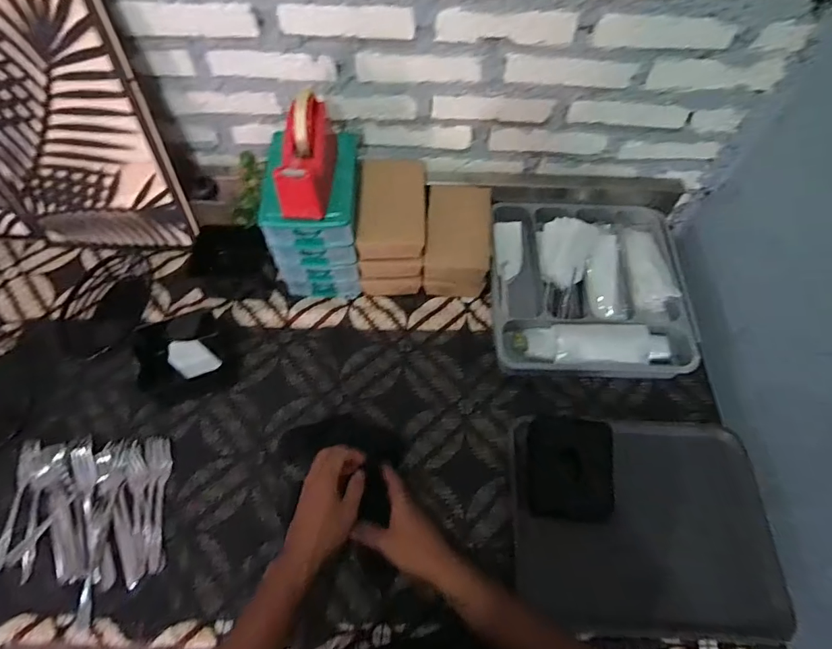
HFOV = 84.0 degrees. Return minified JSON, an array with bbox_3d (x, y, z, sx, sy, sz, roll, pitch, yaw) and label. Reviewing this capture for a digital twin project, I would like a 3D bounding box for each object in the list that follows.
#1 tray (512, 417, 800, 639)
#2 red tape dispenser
[{"bbox_3d":[0.329,0.283,0.671,0.365,0.027,0.279,2,62,0],"label":"tray"},{"bbox_3d":[-0.152,-0.253,0.657,0.065,0.108,0.166,5,62,1],"label":"red tape dispenser"}]

